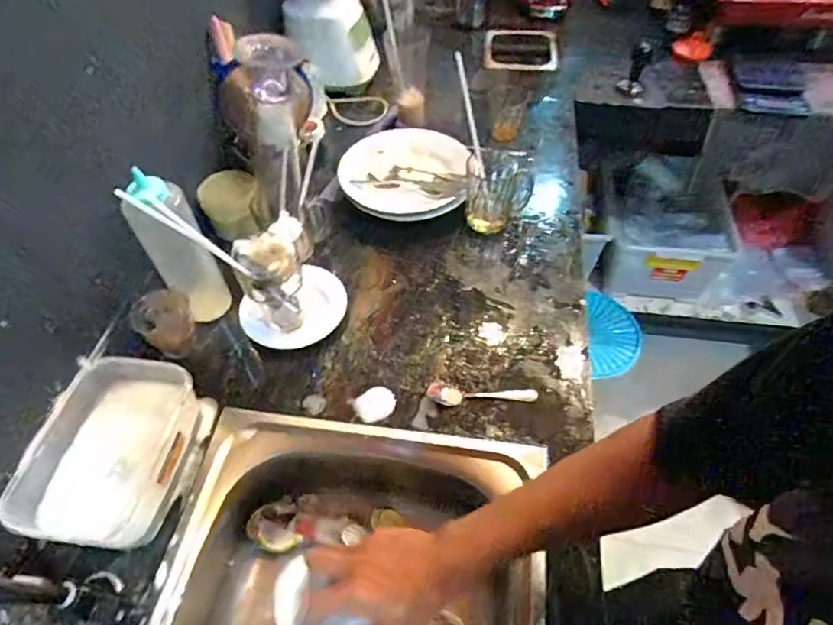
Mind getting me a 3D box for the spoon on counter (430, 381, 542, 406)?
[{"bbox_3d":[0.084,0.105,0.663,0.137,0.009,0.029,2,52,4],"label":"spoon on counter"}]

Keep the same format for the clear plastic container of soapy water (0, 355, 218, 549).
[{"bbox_3d":[-0.333,0.153,0.590,0.142,0.082,0.202,7,53,7],"label":"clear plastic container of soapy water"}]

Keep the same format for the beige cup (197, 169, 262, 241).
[{"bbox_3d":[-0.293,-0.176,0.830,0.076,0.090,0.073,-1,52,1],"label":"beige cup"}]

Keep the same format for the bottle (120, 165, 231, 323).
[{"bbox_3d":[-0.308,-0.077,0.685,0.068,0.254,0.066,-32,58,-21],"label":"bottle"}]

